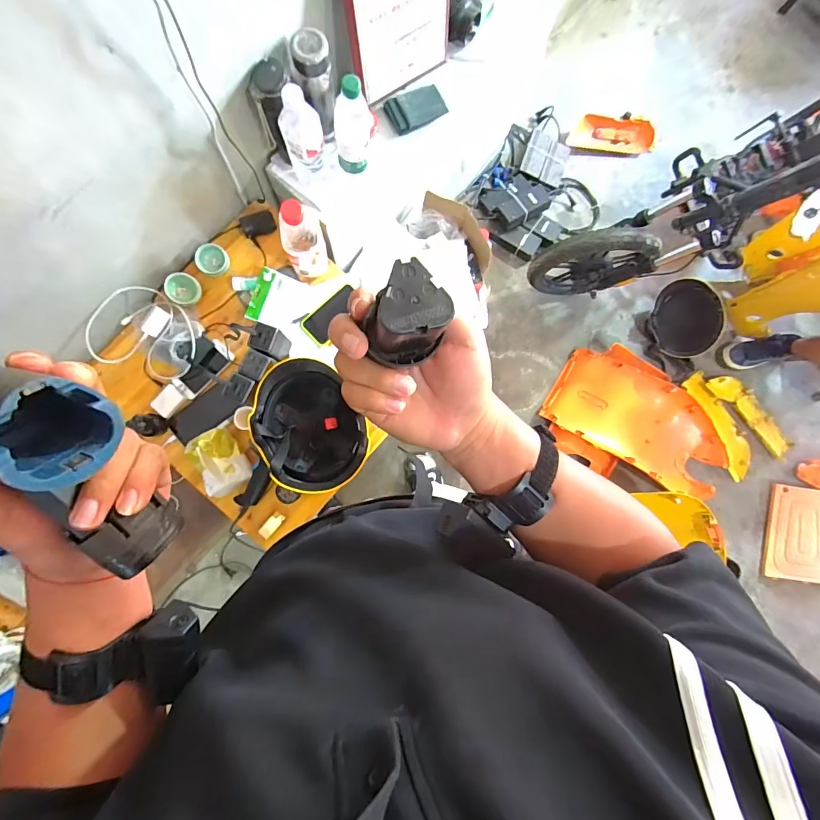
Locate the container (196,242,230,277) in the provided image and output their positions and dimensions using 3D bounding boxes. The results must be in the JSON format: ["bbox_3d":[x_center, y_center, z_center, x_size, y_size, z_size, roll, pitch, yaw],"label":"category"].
[{"bbox_3d":[-0.421,-0.319,0.882,0.065,0.041,0.065,0,86,-3],"label":"container"}]

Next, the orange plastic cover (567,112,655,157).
[{"bbox_3d":[0.750,-1.016,1.539,0.329,0.068,0.130,-1,86,-4],"label":"orange plastic cover"}]

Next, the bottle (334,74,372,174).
[{"bbox_3d":[-0.105,-0.513,0.759,0.066,0.175,0.058,-3,86,-4],"label":"bottle"}]

